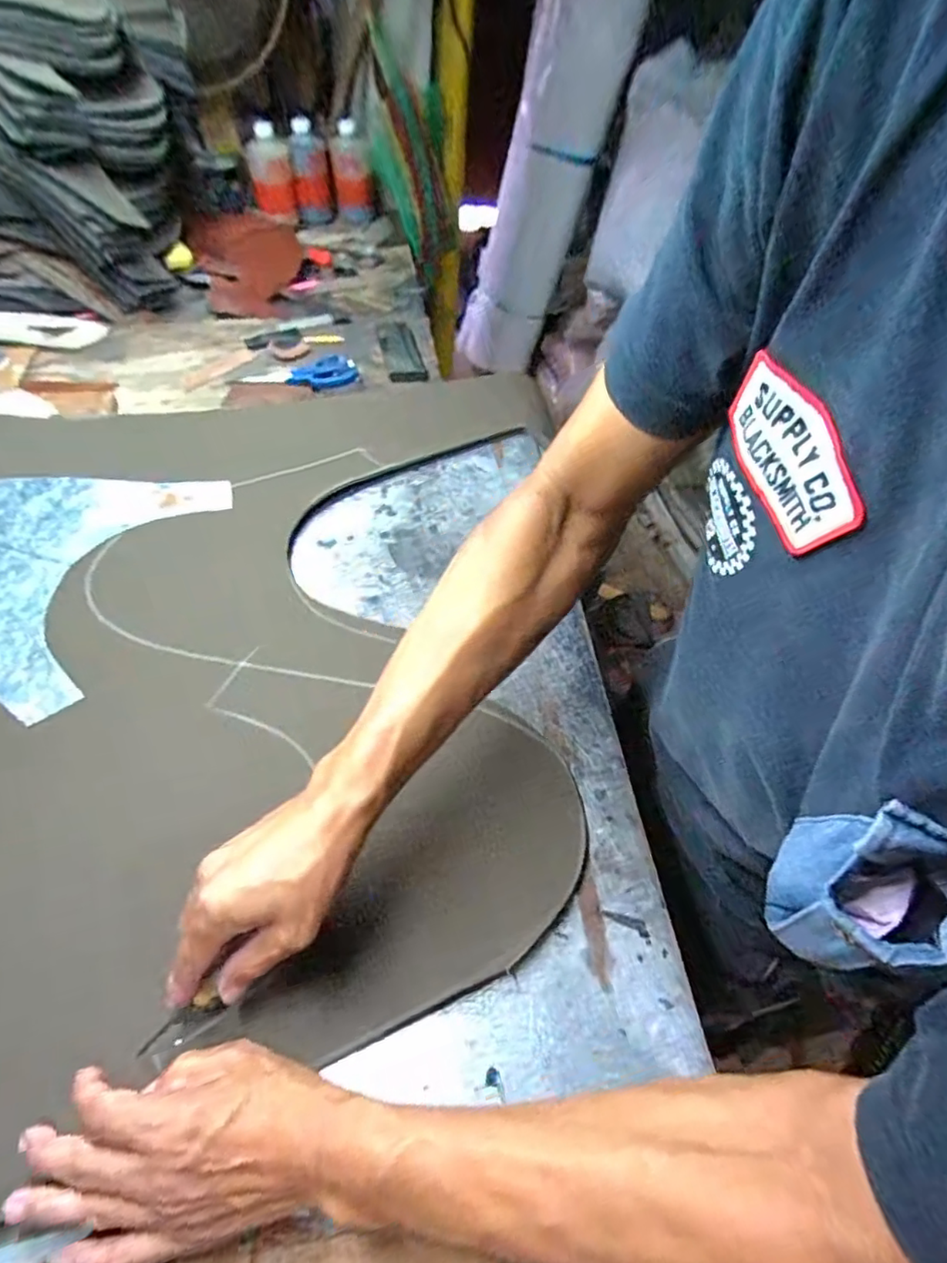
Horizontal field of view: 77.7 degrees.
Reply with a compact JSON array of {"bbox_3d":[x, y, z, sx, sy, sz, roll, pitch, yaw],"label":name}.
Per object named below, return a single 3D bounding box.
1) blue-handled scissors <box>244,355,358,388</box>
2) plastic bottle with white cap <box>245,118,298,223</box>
[{"bbox_3d":[-0.238,-0.357,0.807,0.150,0.012,0.064,-1,54,-3],"label":"blue-handled scissors"},{"bbox_3d":[-0.371,-0.843,1.084,0.076,0.126,0.059,-7,55,-11],"label":"plastic bottle with white cap"}]

